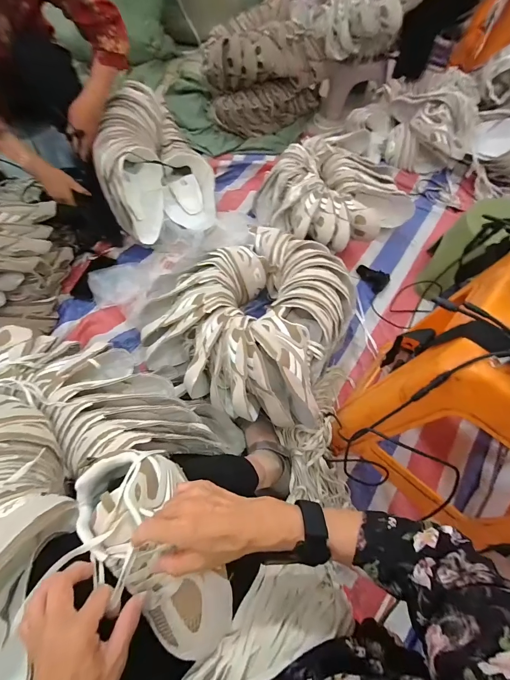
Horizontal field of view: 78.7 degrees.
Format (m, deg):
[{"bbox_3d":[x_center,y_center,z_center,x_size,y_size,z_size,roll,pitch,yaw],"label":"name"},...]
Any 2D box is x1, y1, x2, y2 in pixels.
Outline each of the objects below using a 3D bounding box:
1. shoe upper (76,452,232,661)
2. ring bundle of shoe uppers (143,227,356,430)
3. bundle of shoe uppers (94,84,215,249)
[{"bbox_3d":[-0.119,0.249,0.377,0.119,0.088,0.239,-34,72,-18],"label":"shoe upper"},{"bbox_3d":[0.007,-0.066,0.790,0.451,0.168,0.494,1,63,-2],"label":"ring bundle of shoe uppers"},{"bbox_3d":[-0.315,-0.564,0.973,0.316,0.242,0.470,-15,64,-10],"label":"bundle of shoe uppers"}]

